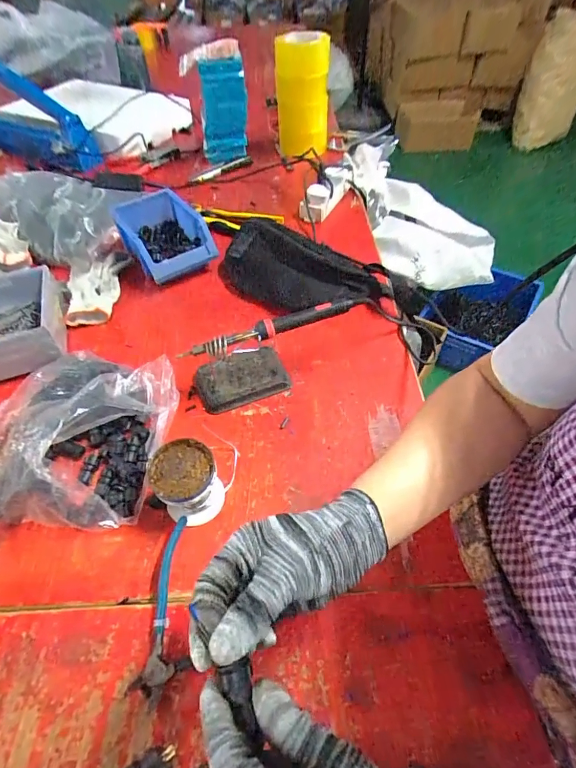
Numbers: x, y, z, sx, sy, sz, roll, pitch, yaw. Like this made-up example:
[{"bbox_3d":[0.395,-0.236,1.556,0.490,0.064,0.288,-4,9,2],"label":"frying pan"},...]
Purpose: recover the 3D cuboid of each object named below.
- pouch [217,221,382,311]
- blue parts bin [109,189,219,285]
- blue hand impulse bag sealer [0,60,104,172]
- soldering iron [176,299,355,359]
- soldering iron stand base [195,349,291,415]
[{"bbox_3d":[0.015,-0.184,0.647,0.258,0.091,0.109,5,52,5],"label":"pouch"},{"bbox_3d":[-0.222,-0.263,0.729,0.123,0.078,0.192,-29,57,-20],"label":"blue parts bin"},{"bbox_3d":[-0.618,-0.637,0.938,0.376,0.191,0.082,25,56,19],"label":"blue hand impulse bag sealer"},{"bbox_3d":[-0.024,-0.070,0.517,0.224,0.029,0.020,-17,53,-12],"label":"soldering iron"},{"bbox_3d":[-0.065,-0.008,0.565,0.121,0.021,0.078,-18,53,-13],"label":"soldering iron stand base"}]

